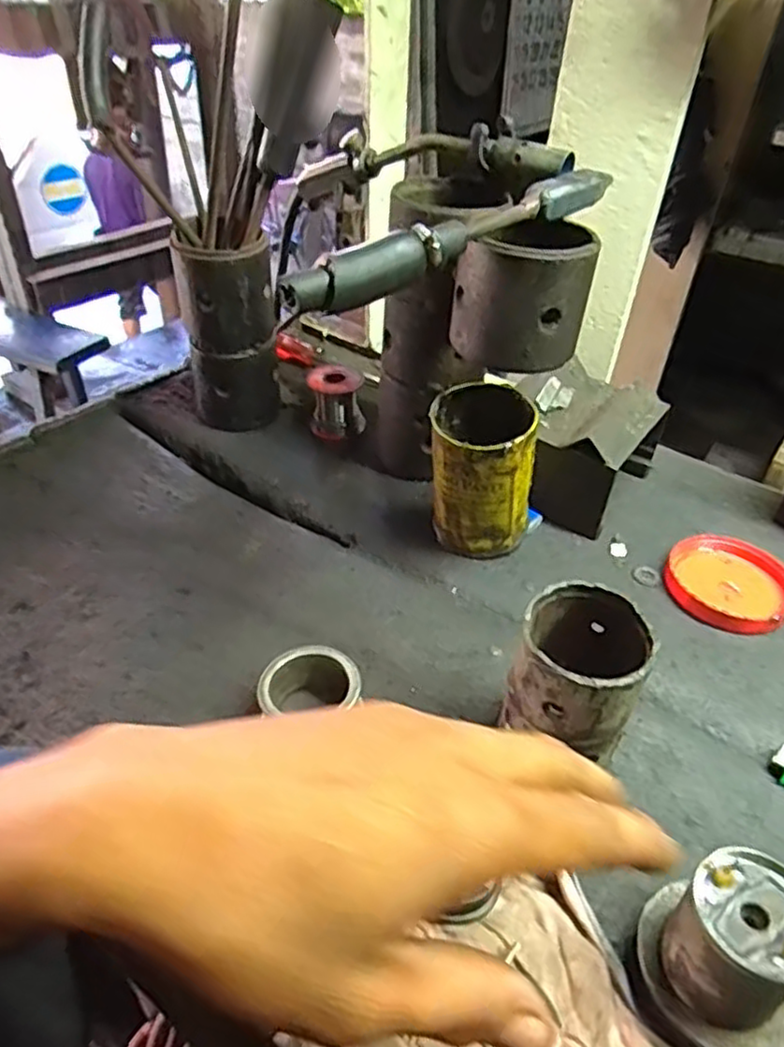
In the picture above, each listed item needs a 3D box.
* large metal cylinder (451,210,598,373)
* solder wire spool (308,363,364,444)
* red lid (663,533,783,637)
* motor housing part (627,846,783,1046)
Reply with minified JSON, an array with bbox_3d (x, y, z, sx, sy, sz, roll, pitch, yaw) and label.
[{"bbox_3d":[0.085,-0.152,0.463,0.087,0.079,0.071,9,40,7],"label":"large metal cylinder"},{"bbox_3d":[-0.053,-0.116,0.659,0.042,0.056,0.043,-21,45,-26],"label":"solder wire spool"},{"bbox_3d":[0.252,0.044,0.516,0.088,0.020,0.080,2,40,-1],"label":"red lid"},{"bbox_3d":[0.147,0.190,0.302,0.060,0.075,0.069,-18,44,-23],"label":"motor housing part"}]

